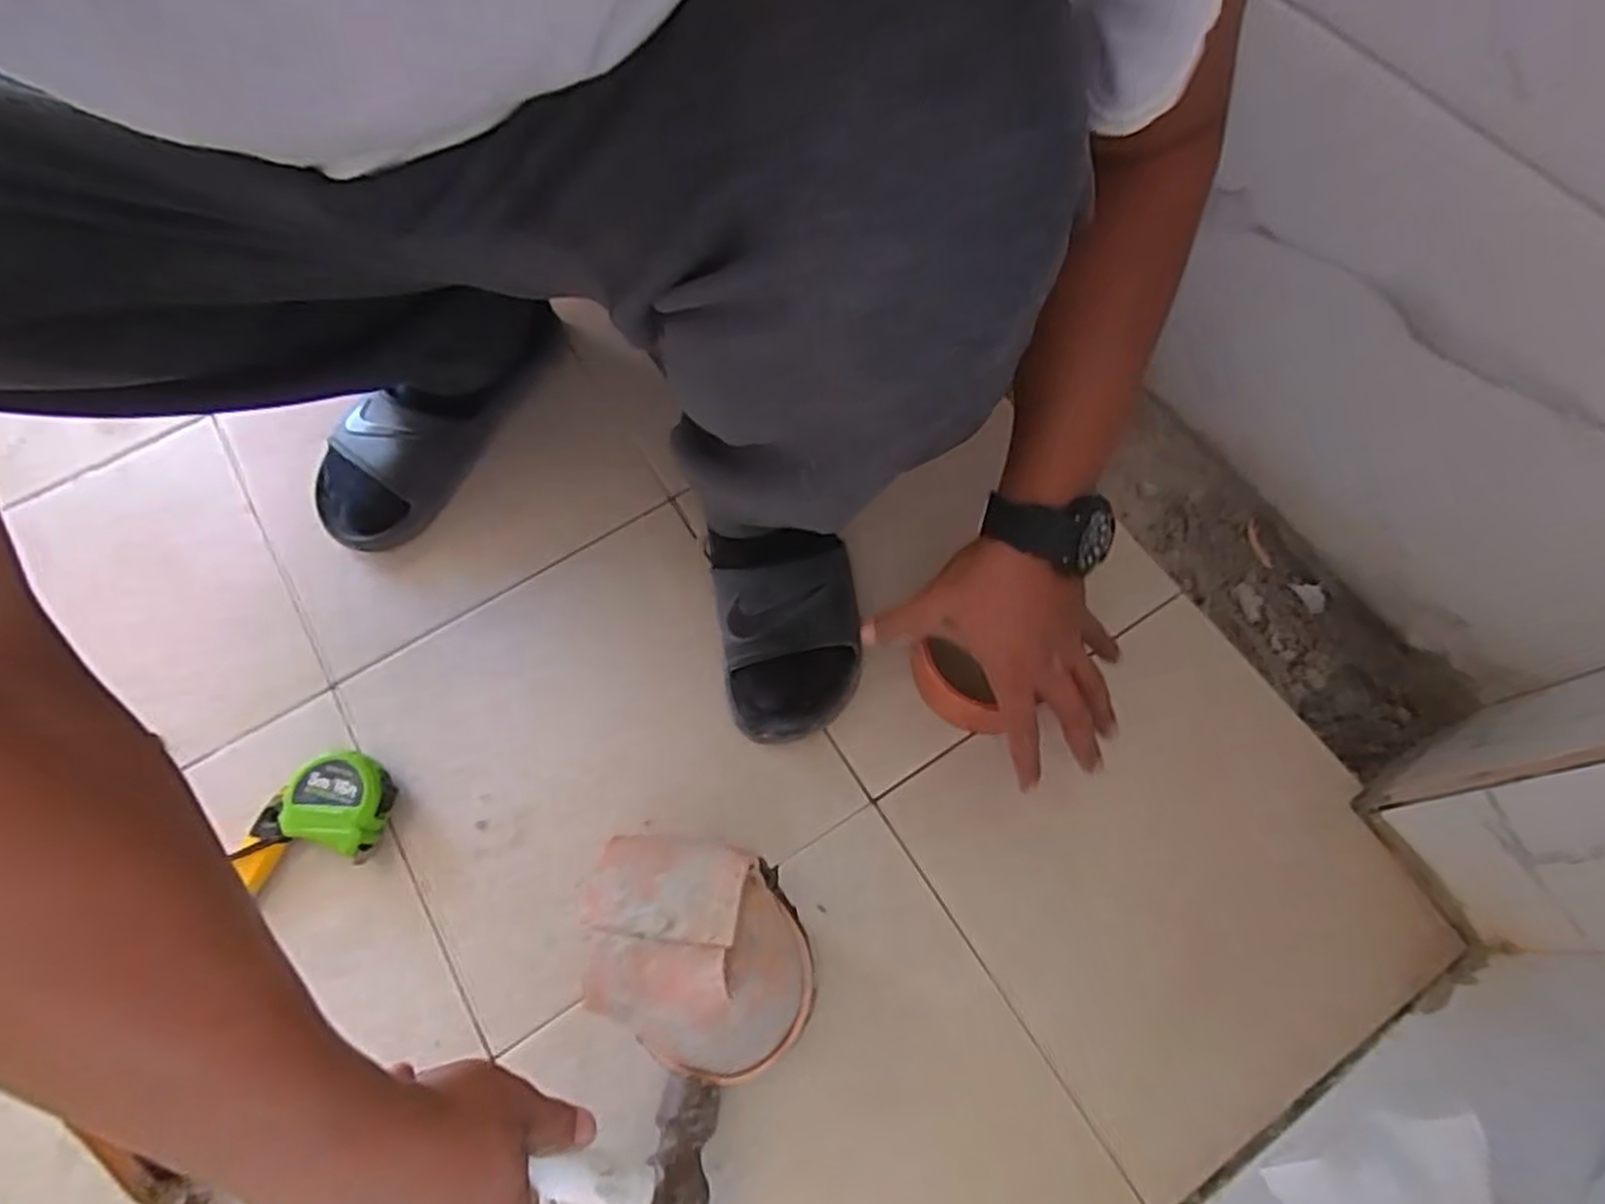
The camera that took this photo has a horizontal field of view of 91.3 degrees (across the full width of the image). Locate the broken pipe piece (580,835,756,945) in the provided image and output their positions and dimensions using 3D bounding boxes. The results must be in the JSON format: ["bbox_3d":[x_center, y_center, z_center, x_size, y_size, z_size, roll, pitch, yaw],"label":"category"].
[{"bbox_3d":[-0.080,0.163,0.452,0.096,0.009,0.057,-2,51,21],"label":"broken pipe piece"}]

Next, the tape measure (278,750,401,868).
[{"bbox_3d":[-0.326,0.142,0.559,0.064,0.039,0.064,0,67,0],"label":"tape measure"}]

